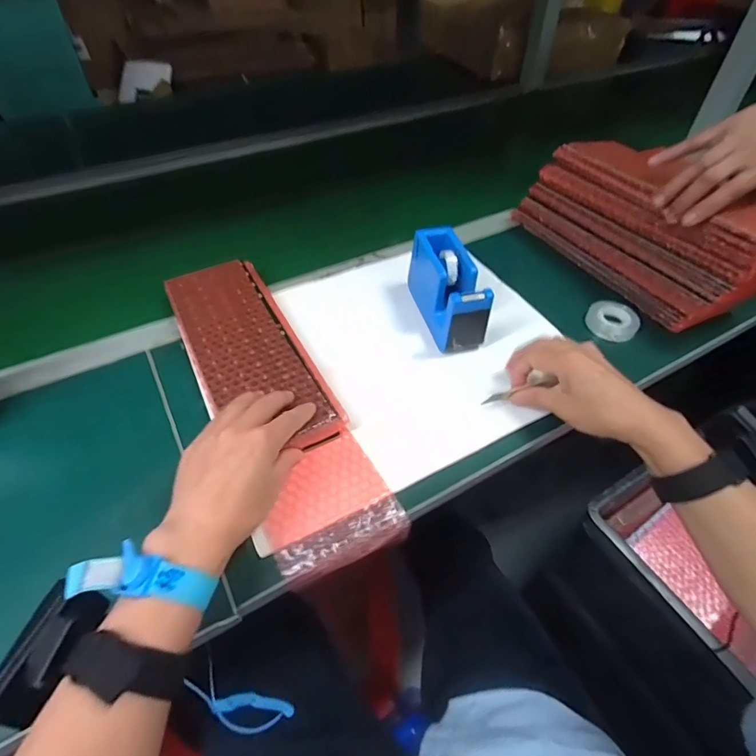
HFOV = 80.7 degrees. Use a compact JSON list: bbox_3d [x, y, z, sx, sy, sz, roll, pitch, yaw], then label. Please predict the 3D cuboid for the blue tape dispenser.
[{"bbox_3d":[0.076,-0.097,0.499,0.050,0.080,0.129,-11,50,-11],"label":"blue tape dispenser"}]

